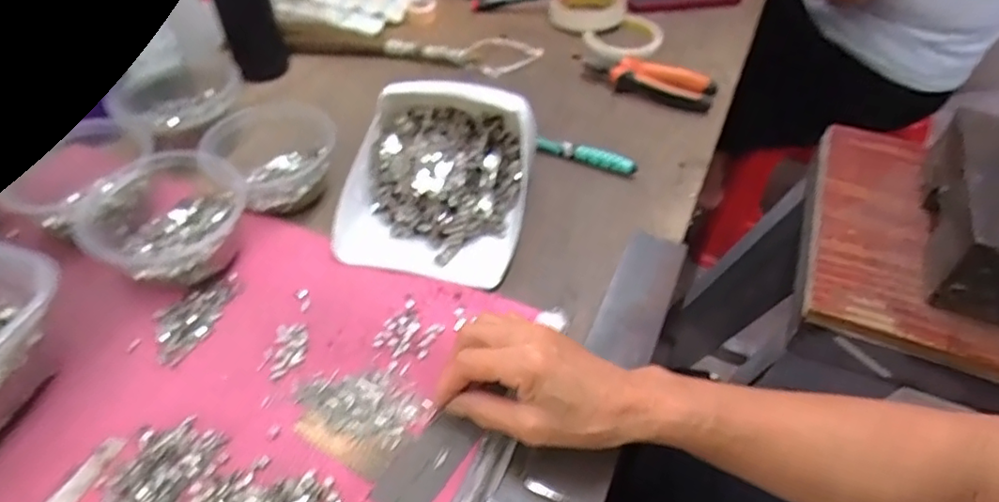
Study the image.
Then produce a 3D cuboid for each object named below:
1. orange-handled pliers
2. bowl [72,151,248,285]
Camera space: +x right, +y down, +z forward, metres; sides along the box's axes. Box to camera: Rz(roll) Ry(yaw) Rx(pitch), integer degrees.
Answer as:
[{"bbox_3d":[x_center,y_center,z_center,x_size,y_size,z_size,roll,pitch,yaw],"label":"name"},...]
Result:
[{"bbox_3d":[0.166,-0.208,0.696,0.165,0.031,0.050,22,51,20],"label":"orange-handled pliers"},{"bbox_3d":[-0.269,-0.023,0.482,0.120,0.055,0.116,0,47,0],"label":"bowl"}]

